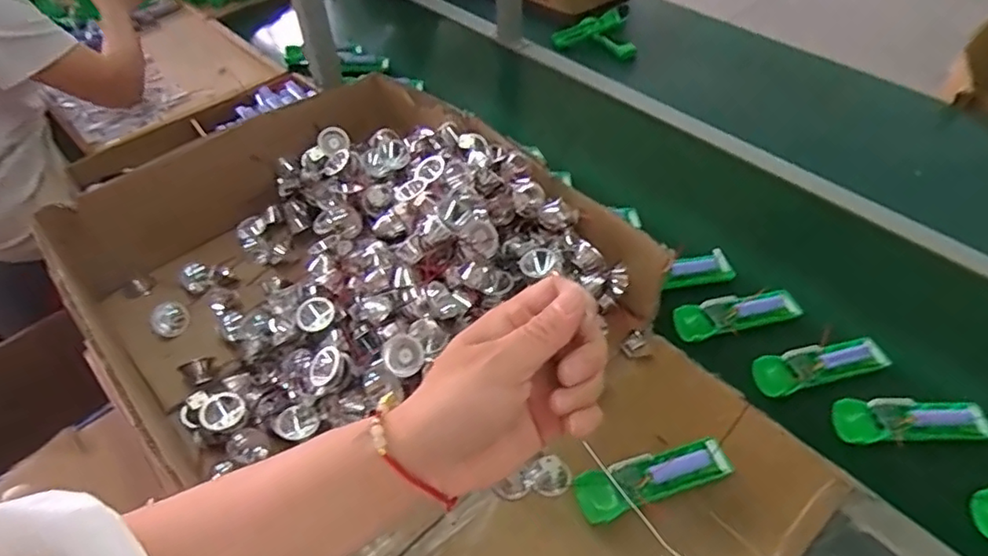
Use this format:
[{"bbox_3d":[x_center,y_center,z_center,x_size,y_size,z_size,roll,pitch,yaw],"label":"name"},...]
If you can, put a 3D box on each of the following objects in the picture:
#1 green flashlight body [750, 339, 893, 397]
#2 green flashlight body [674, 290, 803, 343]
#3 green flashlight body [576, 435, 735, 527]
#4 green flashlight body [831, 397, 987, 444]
[{"bbox_3d":[0.400,0.107,0.726,0.165,0.026,0.047,-9,49,-6],"label":"green flashlight body"},{"bbox_3d":[0.322,0.043,0.786,0.165,0.024,0.049,-11,49,-7],"label":"green flashlight body"},{"bbox_3d":[0.171,0.215,0.640,0.168,0.027,0.051,-17,50,-12],"label":"green flashlight body"},{"bbox_3d":[0.473,0.162,0.676,0.153,0.032,0.050,1,49,3],"label":"green flashlight body"}]

